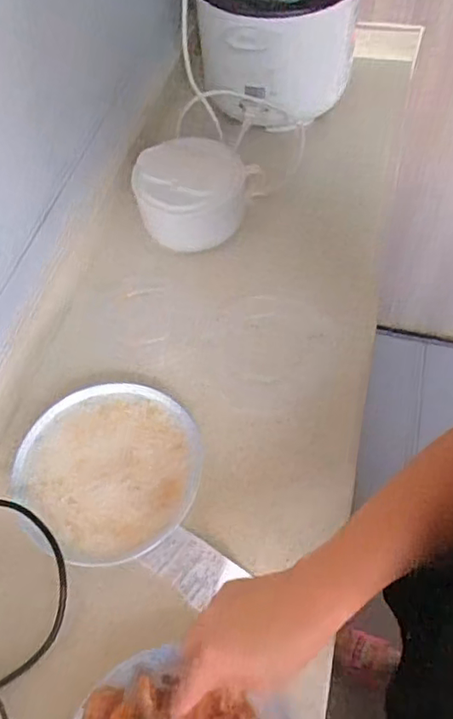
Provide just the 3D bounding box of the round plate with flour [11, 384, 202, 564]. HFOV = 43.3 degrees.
[{"bbox_3d":[-0.124,0.116,0.597,0.188,0.029,0.184,-1,57,2],"label":"round plate with flour"}]

